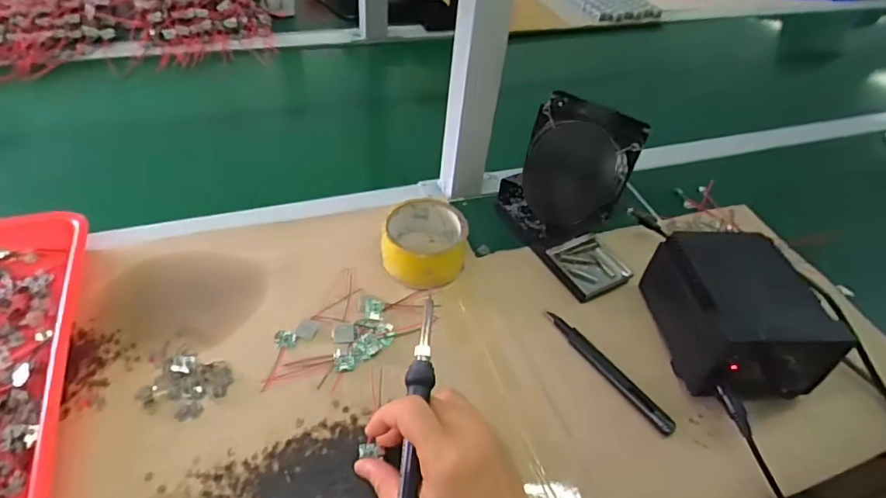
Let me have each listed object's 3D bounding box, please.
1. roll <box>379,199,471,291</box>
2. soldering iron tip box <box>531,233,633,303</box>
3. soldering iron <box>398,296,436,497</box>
[{"bbox_3d":[-0.019,-0.004,0.542,0.084,0.046,0.090,6,46,-1],"label":"roll"},{"bbox_3d":[0.155,0.015,0.570,0.073,0.013,0.075,-21,52,-24],"label":"soldering iron tip box"},{"bbox_3d":[-0.019,0.123,0.370,0.020,0.017,0.196,5,58,-1],"label":"soldering iron"}]

